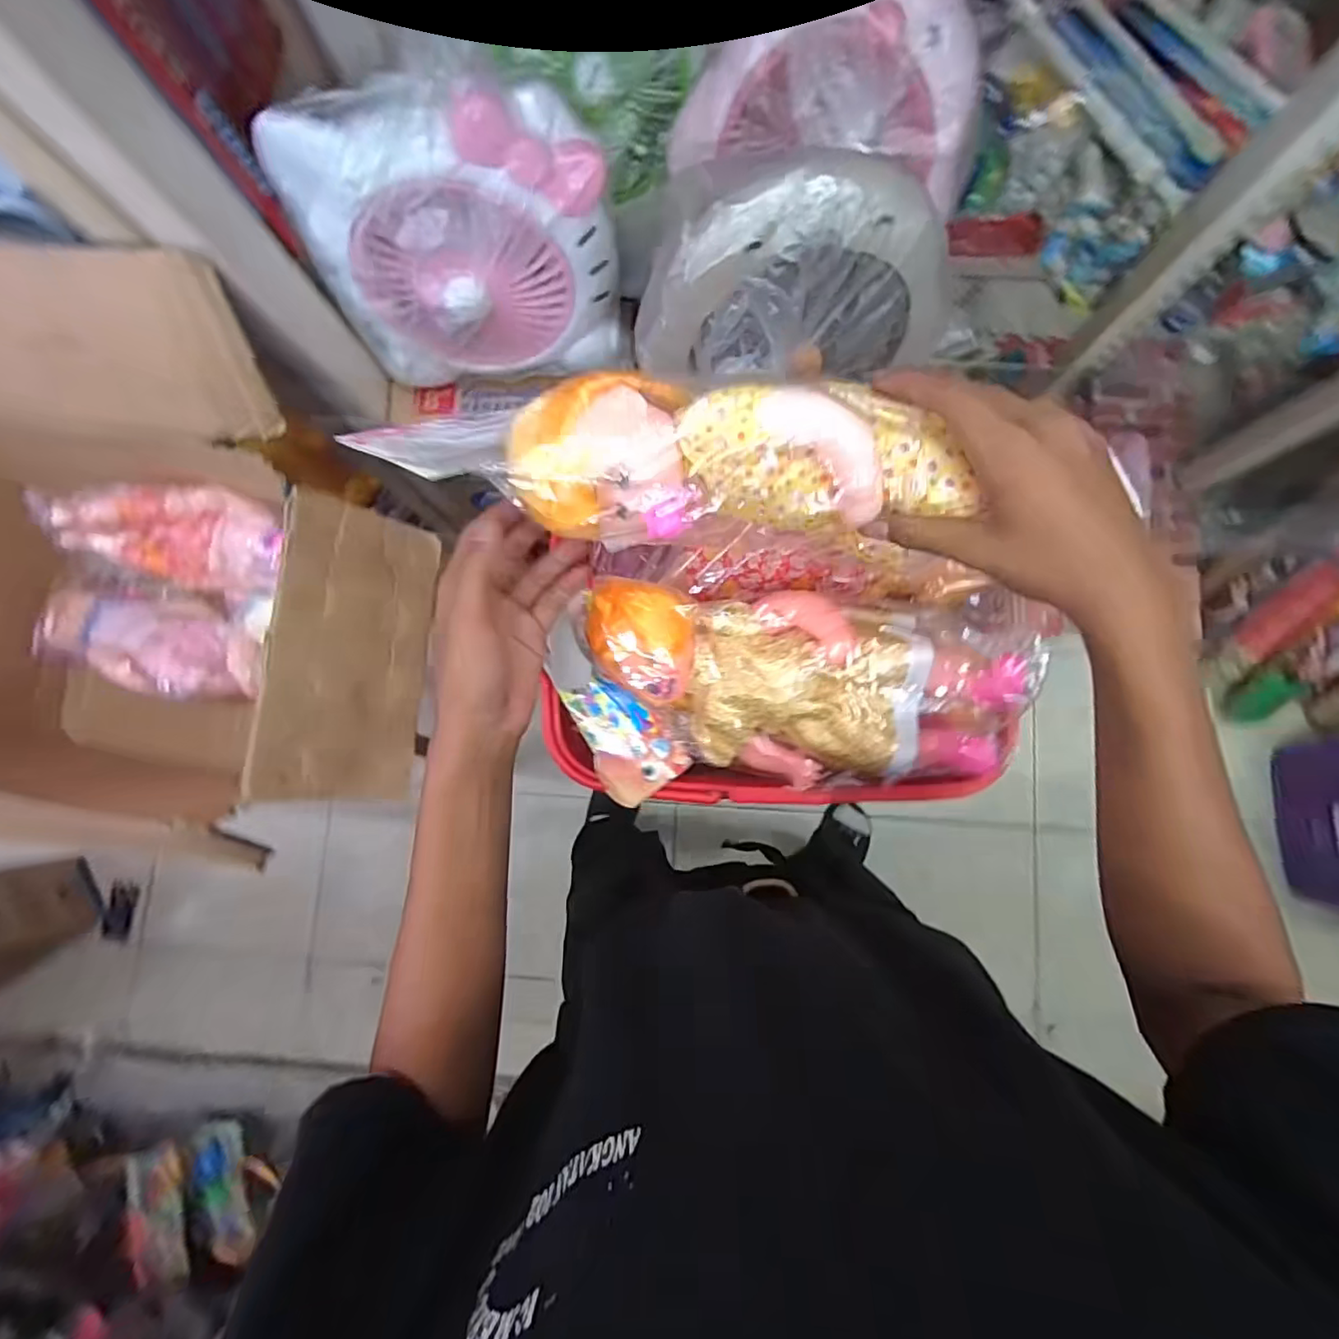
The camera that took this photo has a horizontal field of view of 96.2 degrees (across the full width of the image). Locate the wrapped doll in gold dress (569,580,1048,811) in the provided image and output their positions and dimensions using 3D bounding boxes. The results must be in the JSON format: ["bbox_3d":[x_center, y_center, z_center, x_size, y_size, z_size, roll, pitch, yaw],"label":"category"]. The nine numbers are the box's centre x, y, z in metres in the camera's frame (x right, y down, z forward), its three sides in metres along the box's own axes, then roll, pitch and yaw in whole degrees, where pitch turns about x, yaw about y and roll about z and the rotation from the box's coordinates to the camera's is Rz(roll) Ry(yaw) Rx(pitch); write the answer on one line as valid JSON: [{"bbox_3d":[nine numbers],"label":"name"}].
[{"bbox_3d":[0.096,0.014,0.457,0.328,0.086,0.151,0,81,1],"label":"wrapped doll in gold dress"}]

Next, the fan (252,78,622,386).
[{"bbox_3d":[-0.173,-0.347,0.510,0.238,0.223,0.088,3,81,2],"label":"fan"}]

